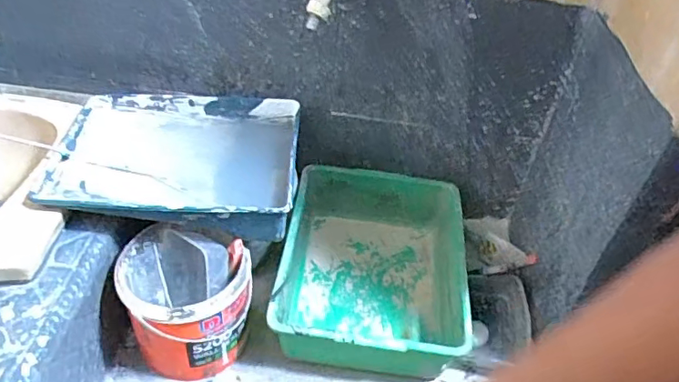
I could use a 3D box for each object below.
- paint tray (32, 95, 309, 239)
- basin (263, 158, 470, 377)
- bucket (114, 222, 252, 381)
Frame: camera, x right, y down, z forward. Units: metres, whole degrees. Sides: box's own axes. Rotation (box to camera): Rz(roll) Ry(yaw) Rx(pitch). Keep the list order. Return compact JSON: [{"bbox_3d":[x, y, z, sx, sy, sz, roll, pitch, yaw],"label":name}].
[{"bbox_3d":[-0.252,-0.052,0.849,0.348,0.072,0.283,4,40,-4],"label":"paint tray"},{"bbox_3d":[0.060,0.138,0.958,0.307,0.134,0.389,7,40,1],"label":"basin"},{"bbox_3d":[-0.233,0.174,0.823,0.169,0.201,0.173,4,40,-3],"label":"bucket"}]

